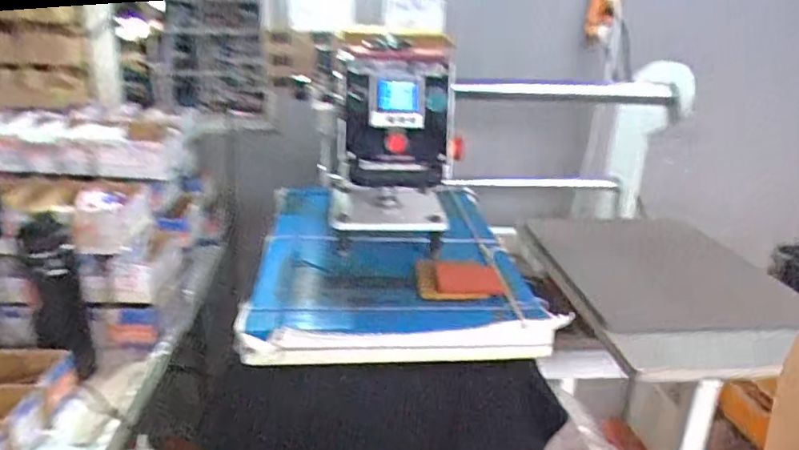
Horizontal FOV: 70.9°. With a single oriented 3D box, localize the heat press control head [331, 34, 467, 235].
[{"bbox_3d":[-0.007,-0.121,0.837,0.171,0.295,0.192,1,20,-3],"label":"heat press control head"}]

